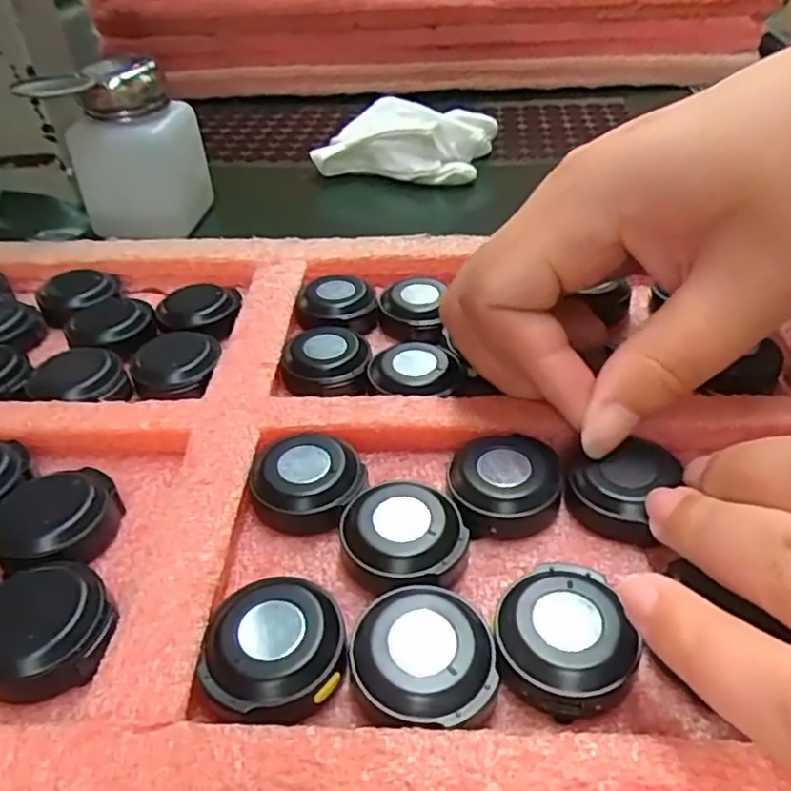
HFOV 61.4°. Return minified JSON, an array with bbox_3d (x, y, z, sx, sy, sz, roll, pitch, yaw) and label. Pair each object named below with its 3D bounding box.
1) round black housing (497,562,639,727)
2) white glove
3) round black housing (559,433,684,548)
[{"bbox_3d":[0.036,0.050,0.141,0.028,0.012,0.031,10,41,15],"label":"round black housing"},{"bbox_3d":[0.007,-0.146,0.391,0.099,0.038,0.052,6,39,9],"label":"white glove"},{"bbox_3d":[0.060,0.023,0.172,0.026,0.014,0.026,-2,39,2],"label":"round black housing"}]

